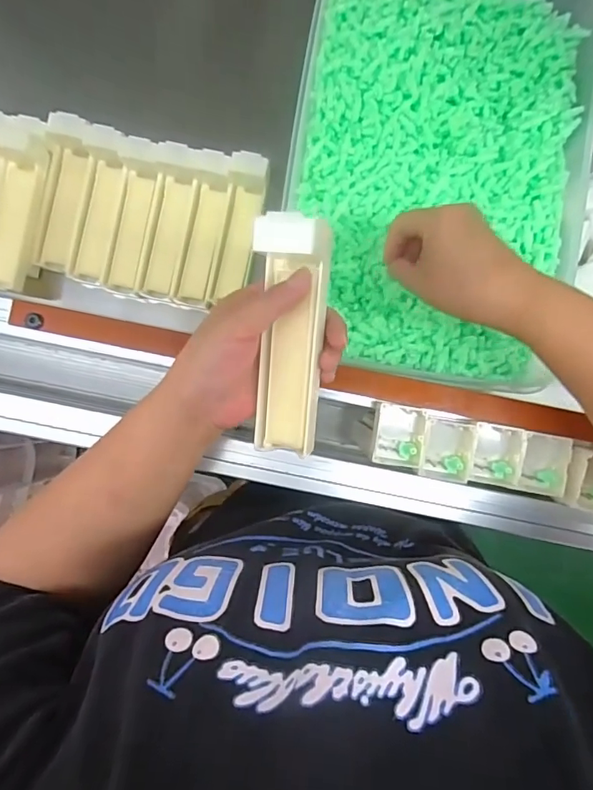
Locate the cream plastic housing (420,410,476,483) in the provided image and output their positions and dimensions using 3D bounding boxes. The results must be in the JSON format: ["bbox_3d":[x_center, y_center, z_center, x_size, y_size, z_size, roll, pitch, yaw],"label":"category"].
[{"bbox_3d":[0.109,0.038,0.363,0.037,0.028,0.048,10,89,-1],"label":"cream plastic housing"}]

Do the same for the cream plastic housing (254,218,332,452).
[{"bbox_3d":[-0.003,-0.033,0.297,0.041,0.027,0.144,3,113,-1],"label":"cream plastic housing"}]

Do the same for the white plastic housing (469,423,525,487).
[{"bbox_3d":[0.145,0.043,0.363,0.036,0.026,0.042,6,89,-1],"label":"white plastic housing"}]

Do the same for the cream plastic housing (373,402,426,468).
[{"bbox_3d":[0.077,0.031,0.369,0.038,0.027,0.043,10,89,-1],"label":"cream plastic housing"}]

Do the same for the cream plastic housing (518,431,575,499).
[{"bbox_3d":[0.180,0.049,0.362,0.037,0.025,0.043,15,89,-1],"label":"cream plastic housing"}]

